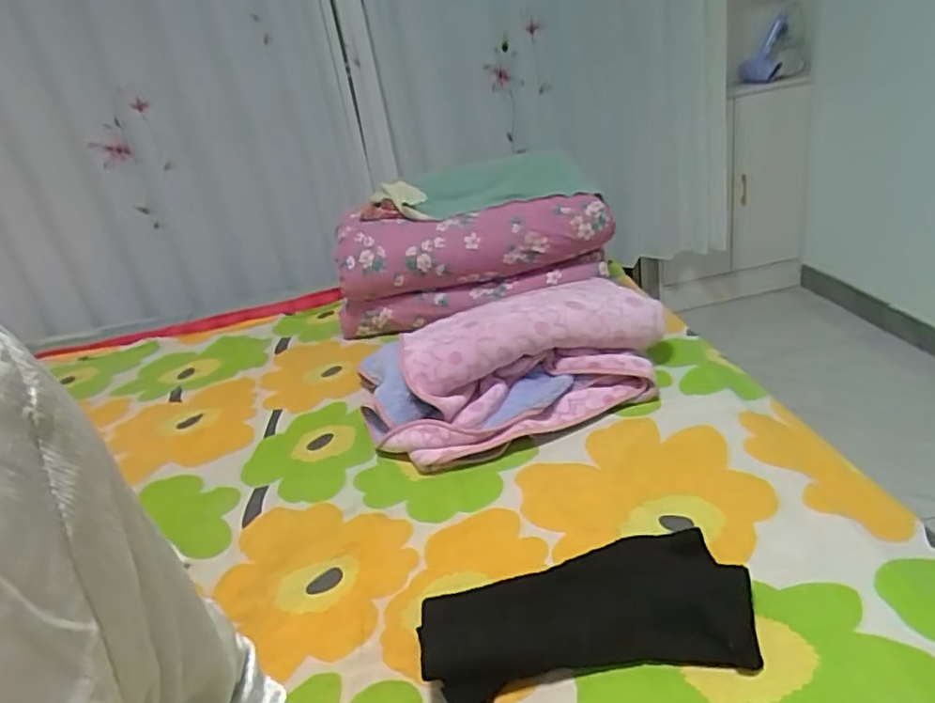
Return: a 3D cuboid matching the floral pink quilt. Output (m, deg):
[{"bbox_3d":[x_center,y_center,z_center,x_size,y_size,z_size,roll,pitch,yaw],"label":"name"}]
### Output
[{"bbox_3d":[0.000,-0.186,1.417,0.616,0.266,0.206,-1,28,19],"label":"floral pink quilt"}]

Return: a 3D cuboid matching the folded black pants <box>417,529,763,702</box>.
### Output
[{"bbox_3d":[0.127,0.293,0.699,0.352,0.025,0.171,-12,26,-3],"label":"folded black pants"}]

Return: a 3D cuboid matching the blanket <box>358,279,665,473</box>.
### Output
[{"bbox_3d":[0.075,0.013,1.138,0.538,0.162,0.340,-14,26,-5],"label":"blanket"}]

